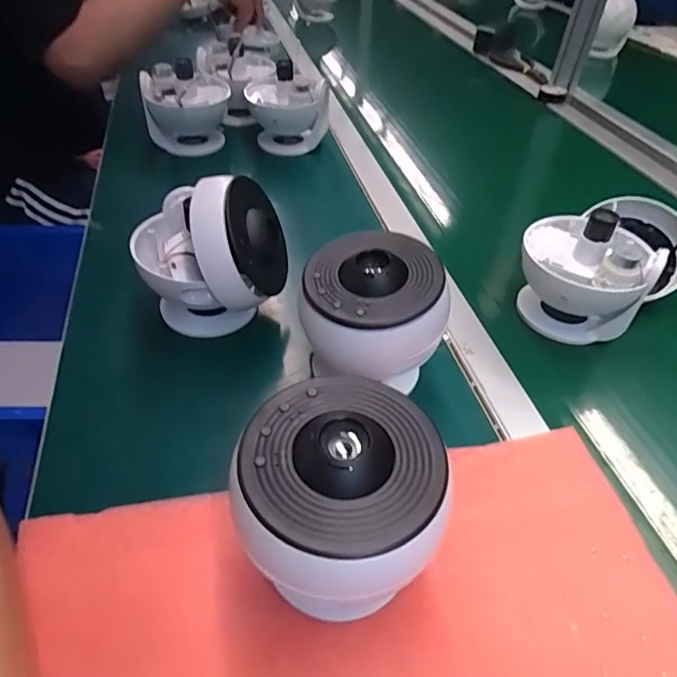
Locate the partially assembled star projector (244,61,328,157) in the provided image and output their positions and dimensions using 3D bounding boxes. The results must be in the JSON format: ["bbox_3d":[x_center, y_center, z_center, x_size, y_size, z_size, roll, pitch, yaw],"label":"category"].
[{"bbox_3d":[-0.078,-0.346,0.774,0.119,0.109,0.100,-2,47,-12],"label":"partially assembled star projector"}]

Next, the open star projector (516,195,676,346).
[{"bbox_3d":[0.276,-0.082,0.527,0.210,0.106,0.121,-27,51,-29],"label":"open star projector"}]

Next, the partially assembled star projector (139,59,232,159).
[{"bbox_3d":[-0.222,-0.332,0.762,0.121,0.113,0.100,-5,48,-15],"label":"partially assembled star projector"}]

